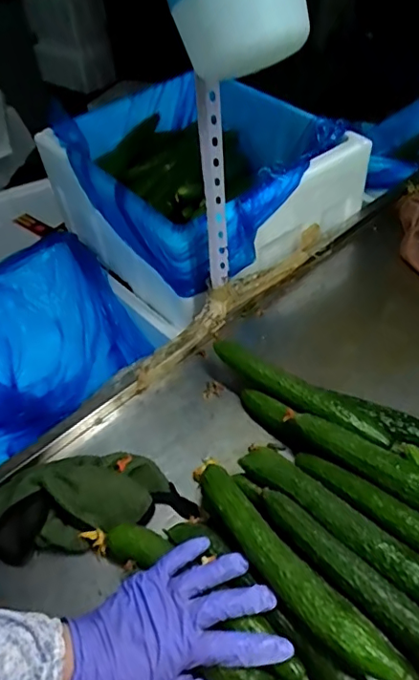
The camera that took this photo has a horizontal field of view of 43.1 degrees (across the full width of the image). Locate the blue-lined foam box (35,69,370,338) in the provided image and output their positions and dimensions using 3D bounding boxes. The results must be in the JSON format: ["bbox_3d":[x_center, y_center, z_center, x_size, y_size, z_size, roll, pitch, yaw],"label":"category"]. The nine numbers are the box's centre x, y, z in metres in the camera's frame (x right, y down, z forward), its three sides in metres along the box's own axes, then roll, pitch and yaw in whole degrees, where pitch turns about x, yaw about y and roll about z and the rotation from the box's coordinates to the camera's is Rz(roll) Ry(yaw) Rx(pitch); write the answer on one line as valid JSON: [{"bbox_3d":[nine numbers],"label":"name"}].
[{"bbox_3d":[-0.014,-0.255,0.944,0.393,0.233,0.470,-30,51,-22],"label":"blue-lined foam box"}]

